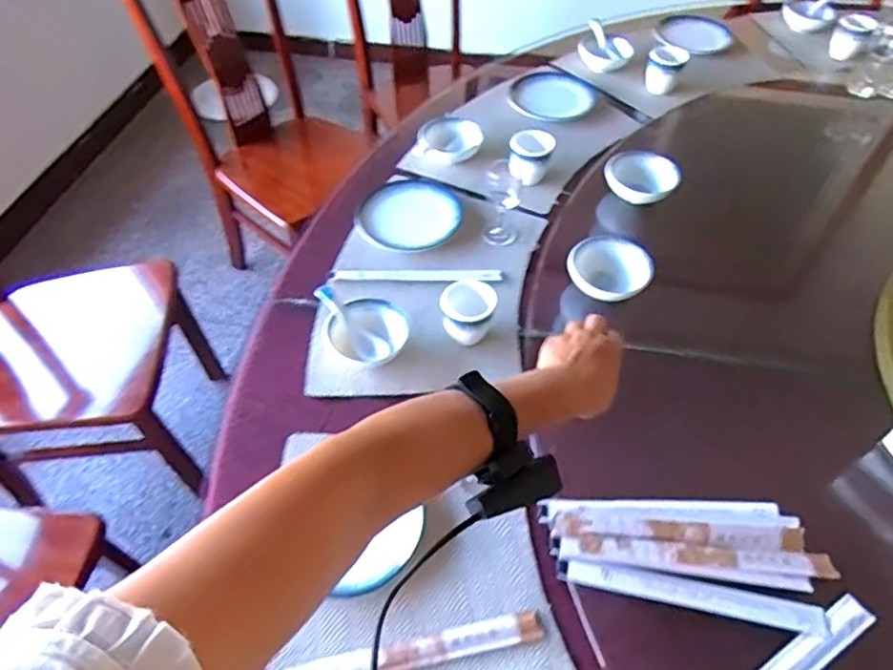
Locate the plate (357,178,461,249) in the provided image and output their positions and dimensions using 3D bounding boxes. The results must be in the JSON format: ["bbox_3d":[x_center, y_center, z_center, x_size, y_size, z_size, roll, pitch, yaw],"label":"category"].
[{"bbox_3d":[-0.064,-0.210,1.037,0.169,0.028,0.148,-17,55,-14],"label":"plate"}]

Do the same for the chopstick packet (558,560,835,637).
[{"bbox_3d":[0.251,0.270,0.625,0.264,0.015,0.029,10,53,6],"label":"chopstick packet"}]

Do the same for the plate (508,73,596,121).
[{"bbox_3d":[0.225,-0.504,1.271,0.167,0.019,0.150,19,64,12],"label":"plate"}]

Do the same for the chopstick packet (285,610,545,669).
[{"bbox_3d":[-0.032,0.326,0.619,0.267,0.008,0.029,-9,53,-8],"label":"chopstick packet"}]

